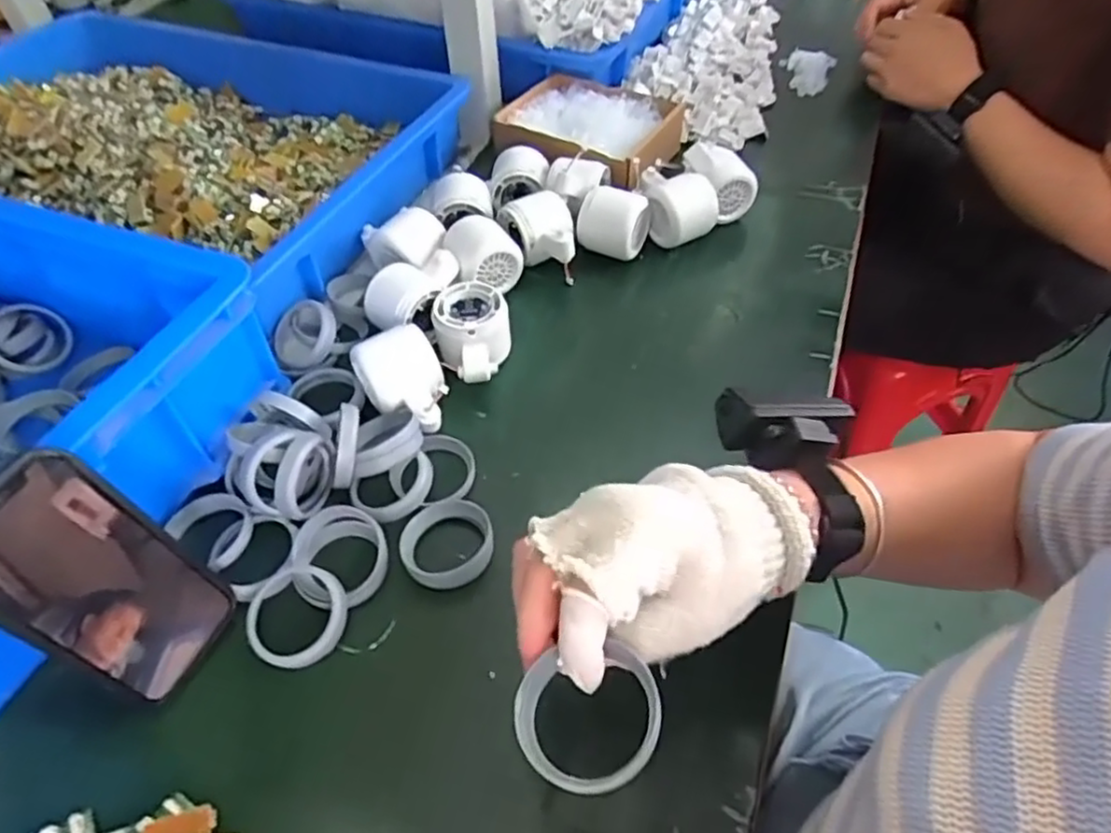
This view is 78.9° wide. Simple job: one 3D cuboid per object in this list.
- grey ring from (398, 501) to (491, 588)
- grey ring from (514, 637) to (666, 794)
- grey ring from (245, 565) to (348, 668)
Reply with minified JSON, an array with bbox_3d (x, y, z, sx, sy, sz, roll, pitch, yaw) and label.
[{"bbox_3d":[-0.070,0.082,0.435,0.059,0.017,0.056,0,51,0],"label":"grey ring"},{"bbox_3d":[0.013,0.123,0.275,0.059,0.009,0.053,1,51,1],"label":"grey ring"},{"bbox_3d":[-0.155,0.118,0.402,0.058,0.014,0.056,0,51,0],"label":"grey ring"}]

